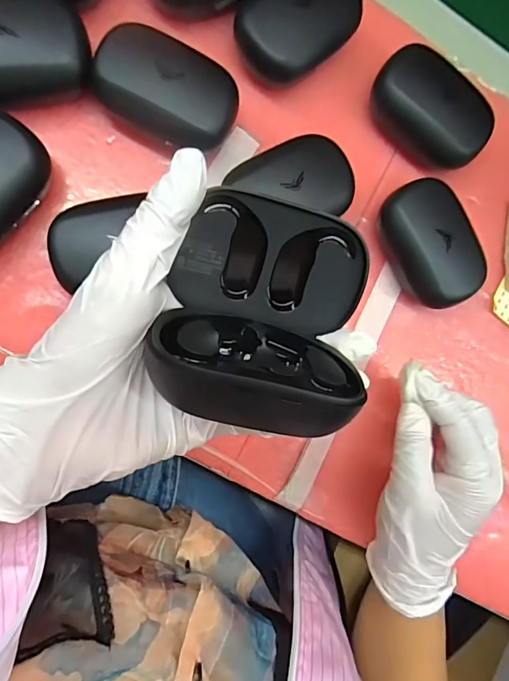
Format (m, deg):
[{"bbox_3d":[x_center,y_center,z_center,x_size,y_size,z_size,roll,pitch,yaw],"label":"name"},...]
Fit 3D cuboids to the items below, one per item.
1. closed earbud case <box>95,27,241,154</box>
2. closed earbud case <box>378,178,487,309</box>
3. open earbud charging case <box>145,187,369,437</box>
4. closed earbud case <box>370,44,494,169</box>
[{"bbox_3d":[-0.054,-0.150,0.278,0.082,0.037,0.051,21,85,-10],"label":"closed earbud case"},{"bbox_3d":[0.119,-0.066,0.306,0.056,0.033,0.082,-35,95,-10],"label":"closed earbud case"},{"bbox_3d":[0.007,-0.013,0.185,0.079,0.050,0.091,15,88,-10],"label":"open earbud charging case"},{"bbox_3d":[0.120,-0.155,0.307,0.086,0.035,0.052,33,83,-8],"label":"closed earbud case"}]

